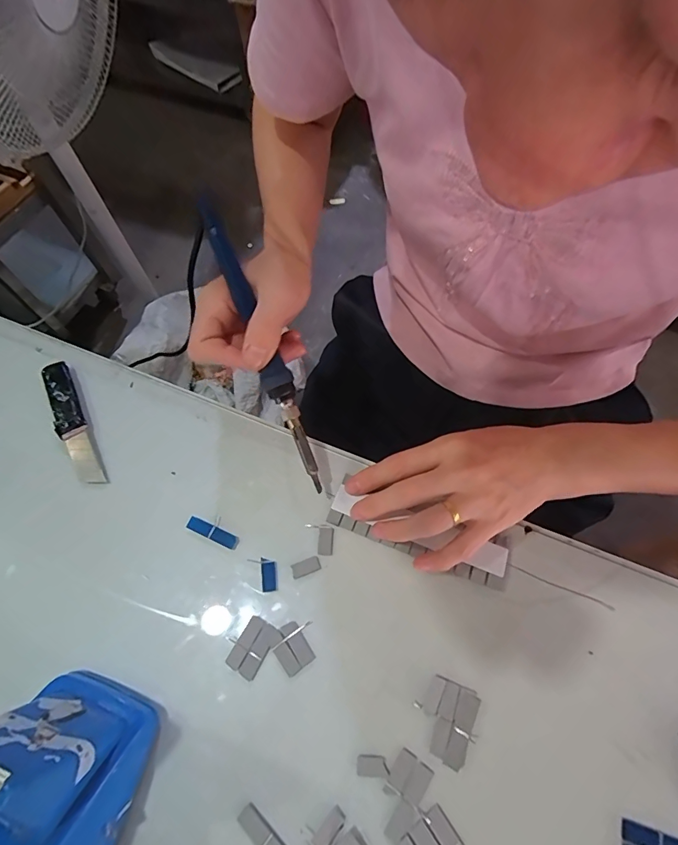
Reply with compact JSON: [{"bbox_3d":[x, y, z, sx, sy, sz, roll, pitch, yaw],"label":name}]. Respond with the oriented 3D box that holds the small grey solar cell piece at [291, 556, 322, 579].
[{"bbox_3d":[-0.023,0.100,0.293,0.020,0.004,0.010,-20,66,-8],"label":"small grey solar cell piece"}]

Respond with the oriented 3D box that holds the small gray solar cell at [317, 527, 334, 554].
[{"bbox_3d":[-0.010,0.084,0.299,0.011,0.004,0.019,4,65,3],"label":"small gray solar cell"}]

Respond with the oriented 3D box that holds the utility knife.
[{"bbox_3d":[-0.216,0.000,0.340,0.025,0.014,0.114,-29,68,-12],"label":"utility knife"}]

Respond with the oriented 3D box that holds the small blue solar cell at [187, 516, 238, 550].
[{"bbox_3d":[-0.091,0.079,0.303,0.040,0.004,0.010,23,67,11],"label":"small blue solar cell"}]

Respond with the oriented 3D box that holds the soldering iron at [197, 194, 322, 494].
[{"bbox_3d":[-0.052,-0.051,0.289,0.019,0.016,0.205,-23,91,-9],"label":"soldering iron"}]

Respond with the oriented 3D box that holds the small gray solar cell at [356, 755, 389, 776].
[{"bbox_3d":[0.019,0.199,0.243,0.018,0.004,0.009,0,65,1],"label":"small gray solar cell"}]

